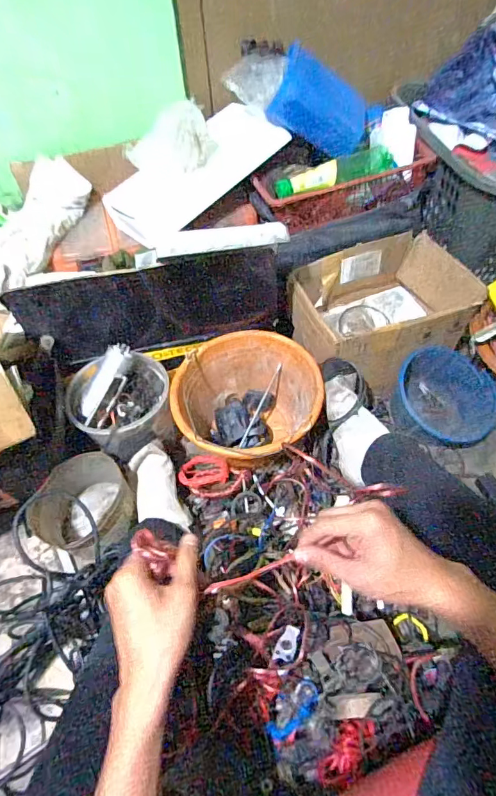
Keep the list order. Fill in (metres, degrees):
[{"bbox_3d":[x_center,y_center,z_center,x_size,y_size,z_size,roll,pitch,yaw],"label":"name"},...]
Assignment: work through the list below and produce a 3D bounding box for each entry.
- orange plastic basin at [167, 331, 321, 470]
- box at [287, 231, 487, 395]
[{"bbox_3d":[0.001,0.021,0.837,0.252,0.175,0.235,-2,57,3],"label":"orange plastic basin"},{"bbox_3d":[0.255,-0.168,0.884,0.315,0.137,0.246,-24,58,-12],"label":"box"}]

